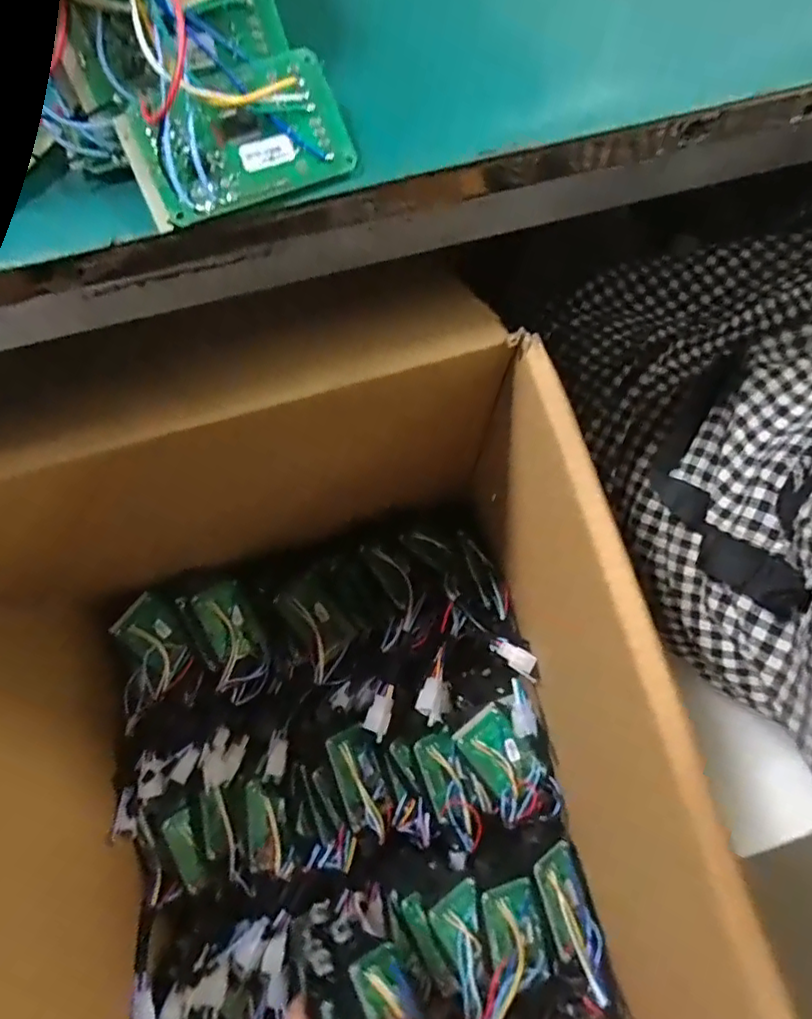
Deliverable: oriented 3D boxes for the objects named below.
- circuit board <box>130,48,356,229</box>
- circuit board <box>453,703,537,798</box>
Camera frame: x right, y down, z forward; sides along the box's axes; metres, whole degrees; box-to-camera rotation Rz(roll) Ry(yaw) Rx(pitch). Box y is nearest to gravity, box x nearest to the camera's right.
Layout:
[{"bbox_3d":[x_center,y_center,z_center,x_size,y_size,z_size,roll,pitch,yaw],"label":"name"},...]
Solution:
[{"bbox_3d":[-0.061,-0.142,0.218,0.074,0.011,0.049,-23,94,-8],"label":"circuit board"},{"bbox_3d":[0.084,0.220,0.535,0.052,0.017,0.069,-38,81,-9],"label":"circuit board"}]

